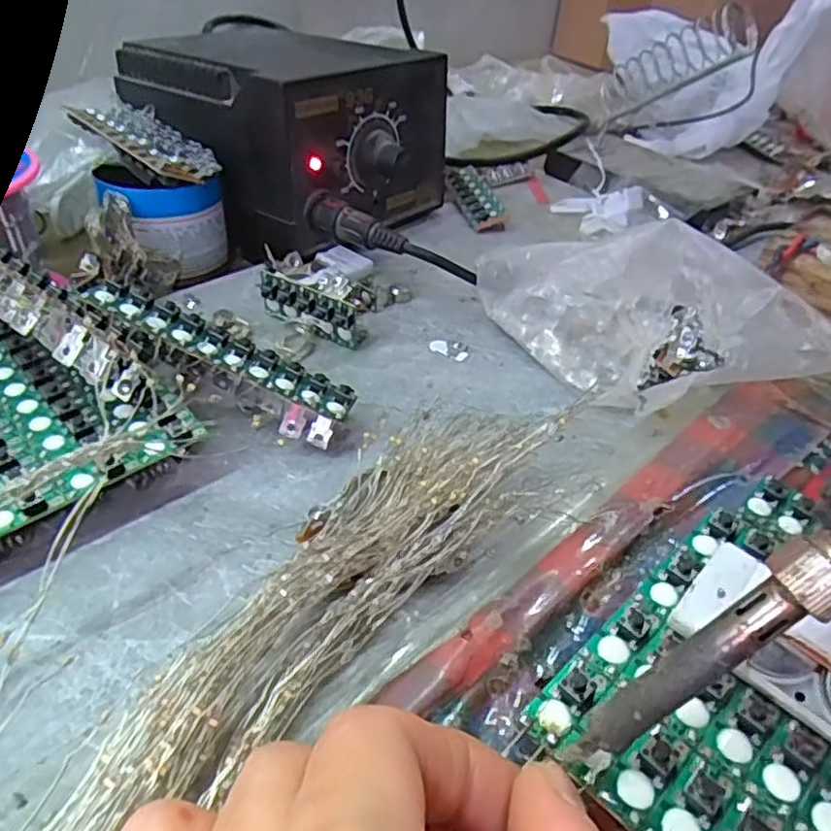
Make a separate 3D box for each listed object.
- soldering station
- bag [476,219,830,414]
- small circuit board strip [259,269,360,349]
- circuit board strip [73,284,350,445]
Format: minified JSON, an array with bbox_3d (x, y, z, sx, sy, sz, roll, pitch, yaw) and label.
[{"bbox_3d":[-0.063,-0.152,0.360,0.129,0.082,0.137,-25,50,-33],"label":"soldering station"},{"bbox_3d":[0.089,-0.043,0.276,0.149,0.058,0.061,16,39,30],"label":"bag"},{"bbox_3d":[-0.044,-0.044,0.282,0.045,0.023,0.006,23,42,18],"label":"small circuit board strip"},{"bbox_3d":[-0.067,-0.019,0.230,0.093,0.013,0.025,27,41,-3],"label":"circuit board strip"}]

